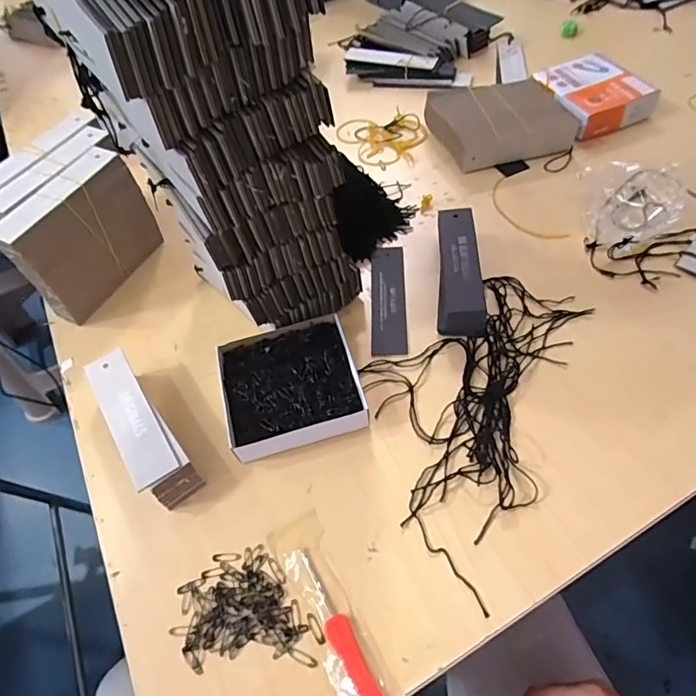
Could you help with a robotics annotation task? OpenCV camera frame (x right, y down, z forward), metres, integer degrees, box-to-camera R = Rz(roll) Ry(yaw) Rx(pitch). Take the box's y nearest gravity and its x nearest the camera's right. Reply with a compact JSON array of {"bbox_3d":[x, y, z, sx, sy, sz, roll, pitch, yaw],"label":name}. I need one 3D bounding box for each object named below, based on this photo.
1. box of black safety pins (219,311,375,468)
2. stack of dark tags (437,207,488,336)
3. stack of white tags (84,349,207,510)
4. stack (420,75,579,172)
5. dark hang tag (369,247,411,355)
[{"bbox_3d":[-0.046,0.028,0.392,0.104,0.024,0.097,-16,55,-5],"label":"box of black safety pins"},{"bbox_3d":[0.102,-0.070,0.440,0.041,0.034,0.129,1,56,7],"label":"stack of dark tags"},{"bbox_3d":[-0.159,0.060,0.375,0.036,0.037,0.129,-34,59,-16],"label":"stack of white tags"},{"bbox_3d":[0.173,-0.258,0.558,0.137,0.039,0.109,-16,55,-5],"label":"stack"},{"bbox_3d":[0.037,-0.046,0.450,0.031,0.004,0.124,-2,55,5],"label":"dark hang tag"}]

